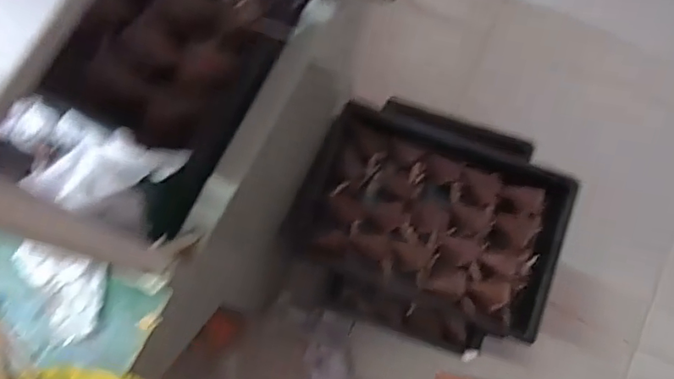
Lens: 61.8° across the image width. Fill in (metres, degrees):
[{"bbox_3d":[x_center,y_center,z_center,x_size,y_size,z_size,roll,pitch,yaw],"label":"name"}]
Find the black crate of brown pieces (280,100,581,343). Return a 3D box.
[{"bbox_3d":[0.182,0.048,1.073,0.461,0.107,0.331,20,76,7],"label":"black crate of brown pieces"}]

